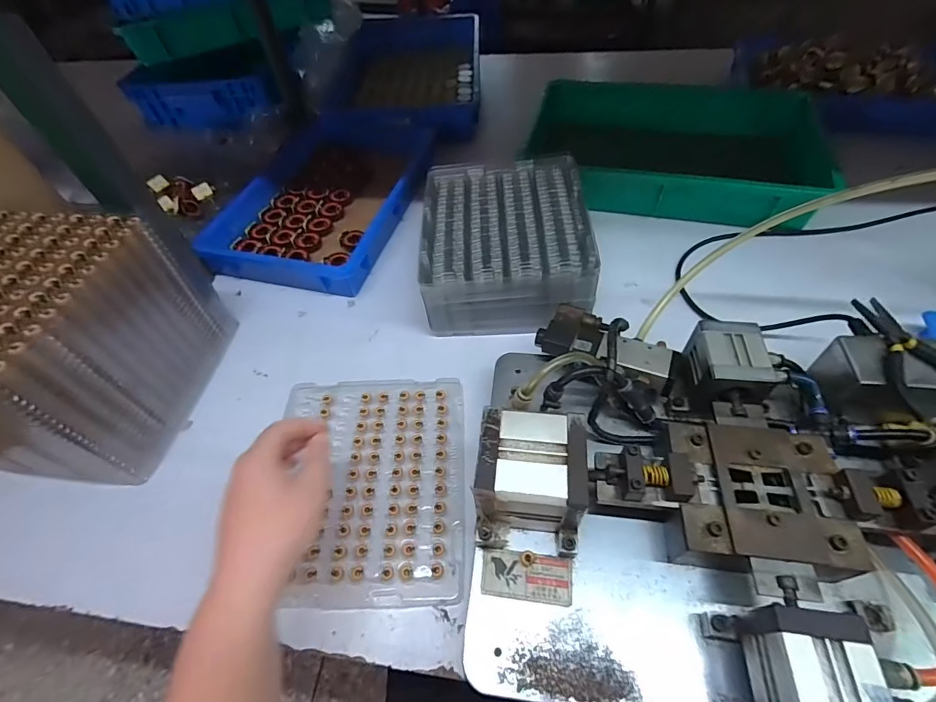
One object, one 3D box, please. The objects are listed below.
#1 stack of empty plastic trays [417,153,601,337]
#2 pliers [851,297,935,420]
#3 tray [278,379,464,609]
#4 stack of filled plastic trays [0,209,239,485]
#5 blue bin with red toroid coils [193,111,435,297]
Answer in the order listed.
[{"bbox_3d":[0.047,-0.150,0.580,0.206,0.092,0.246,-2,54,3],"label":"stack of empty plastic trays"},{"bbox_3d":[0.368,-0.001,0.365,0.068,0.019,0.119,-7,54,0],"label":"pliers"},{"bbox_3d":[-0.101,0.129,0.441,0.190,0.012,0.229,-3,54,2],"label":"tray"},{"bbox_3d":[-0.427,-0.007,0.466,0.191,0.182,0.223,2,55,6],"label":"stack of filled plastic trays"},{"bbox_3d":[-0.219,-0.267,0.718,0.257,0.058,0.418,11,56,12],"label":"blue bin with red toroid coils"}]

